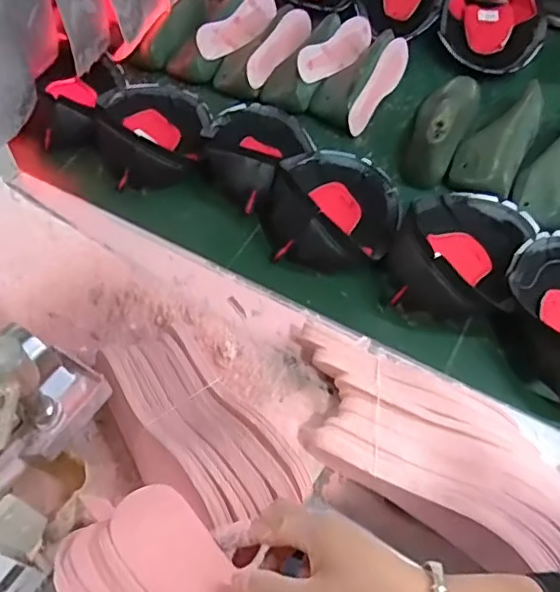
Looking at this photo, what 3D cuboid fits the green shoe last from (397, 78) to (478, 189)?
[{"bbox_3d":[0.251,-0.287,0.870,0.081,0.104,0.246,20,61,11],"label":"green shoe last"}]

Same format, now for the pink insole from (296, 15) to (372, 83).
[{"bbox_3d":[0.095,-0.406,0.954,0.012,0.060,0.208,7,41,40],"label":"pink insole"}]

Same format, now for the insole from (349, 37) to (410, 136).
[{"bbox_3d":[0.159,-0.336,0.926,0.010,0.066,0.197,17,60,32],"label":"insole"}]

